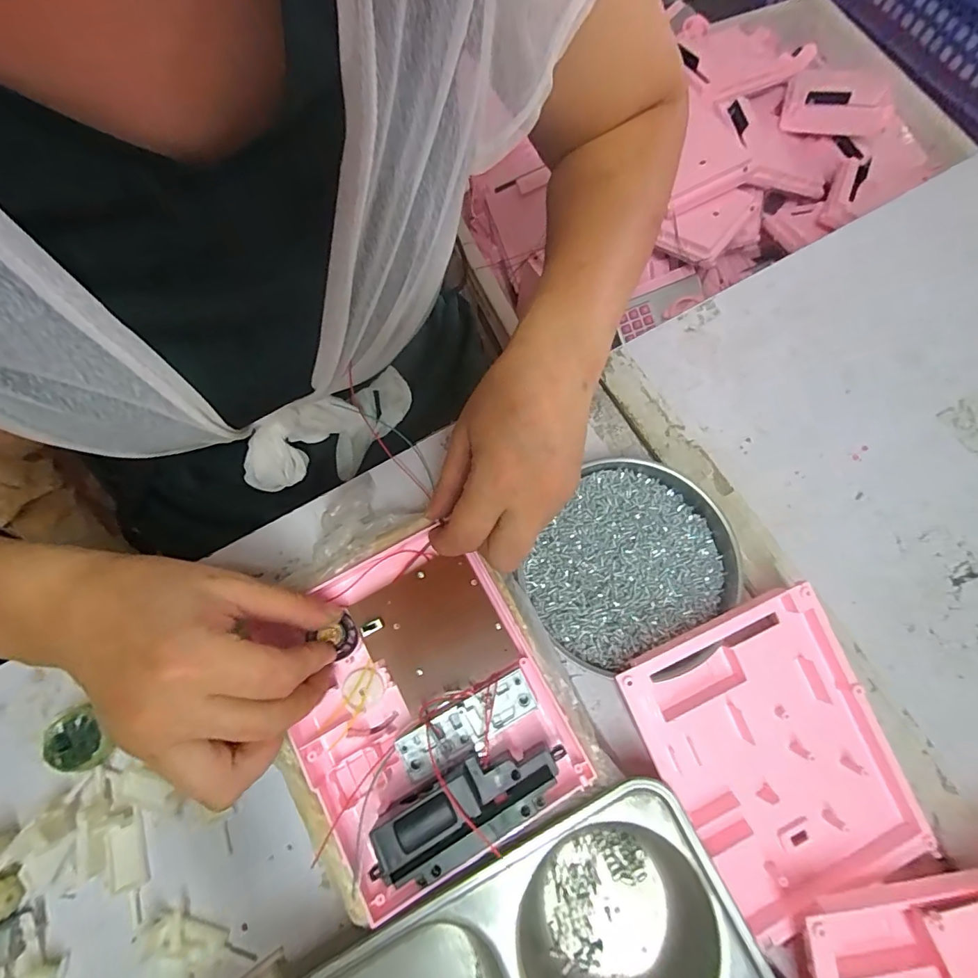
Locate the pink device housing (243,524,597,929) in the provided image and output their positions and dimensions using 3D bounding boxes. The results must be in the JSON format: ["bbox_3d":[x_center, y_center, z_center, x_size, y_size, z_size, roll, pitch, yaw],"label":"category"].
[{"bbox_3d":[-0.041,0.110,0.256,0.138,0.038,0.163,-27,74,-8],"label":"pink device housing"}]

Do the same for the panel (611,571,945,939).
[{"bbox_3d":[0.161,0.152,0.271,0.124,0.016,0.152,-24,82,-6],"label":"panel"}]

